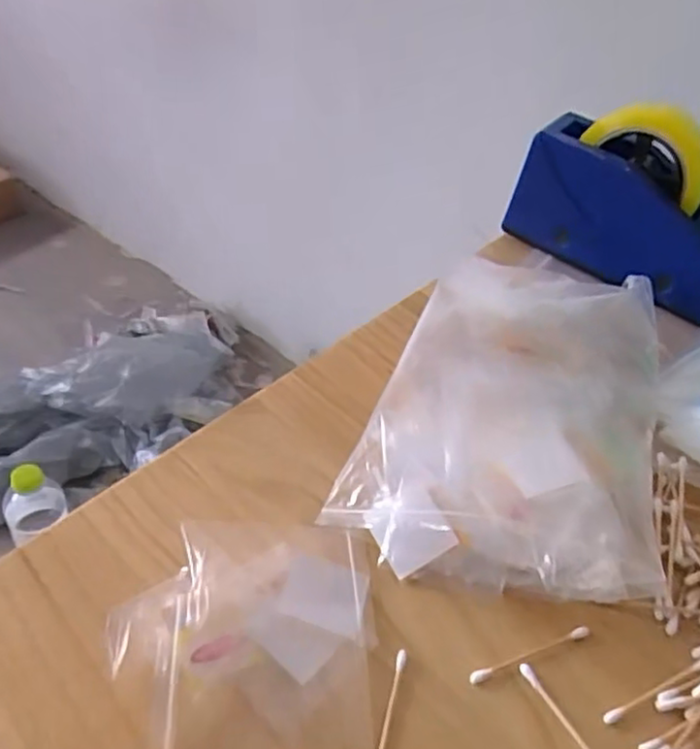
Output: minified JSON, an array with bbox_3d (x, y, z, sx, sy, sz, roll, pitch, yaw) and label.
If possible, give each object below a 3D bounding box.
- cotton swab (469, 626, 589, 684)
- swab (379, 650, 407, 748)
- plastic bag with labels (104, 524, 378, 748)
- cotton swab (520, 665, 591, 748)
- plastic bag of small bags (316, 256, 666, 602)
[{"bbox_3d":[0.092,0.141,0.341,0.071,0.004,0.006,-13,50,-18],"label":"cotton swab"},{"bbox_3d":[0.017,0.162,0.311,0.005,0.004,0.070,15,47,7],"label":"swab"},{"bbox_3d":[-0.050,0.124,0.331,0.124,0.015,0.112,0,47,-7],"label":"plastic bag with labels"},{"bbox_3d":[0.105,0.167,0.315,0.006,0.005,0.071,-21,53,-24],"label":"cotton swab"},{"bbox_3d":[0.110,0.017,0.431,0.172,0.047,0.259,19,48,11],"label":"plastic bag of small bags"}]

